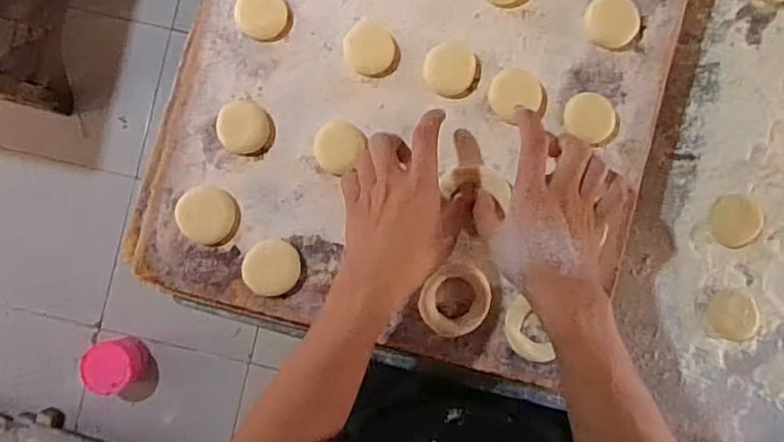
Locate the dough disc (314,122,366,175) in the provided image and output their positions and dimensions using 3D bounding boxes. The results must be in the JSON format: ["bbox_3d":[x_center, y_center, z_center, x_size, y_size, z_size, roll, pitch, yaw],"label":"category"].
[{"bbox_3d":[-0.049,-0.068,0.508,0.038,0.011,0.045,42,89,2],"label":"dough disc"}]

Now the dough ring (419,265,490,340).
[{"bbox_3d":[0.058,0.073,0.511,0.064,0.013,0.058,-45,88,0],"label":"dough ring"}]

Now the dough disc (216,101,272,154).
[{"bbox_3d":[-0.133,-0.085,0.511,0.045,0.013,0.045,0,88,1],"label":"dough disc"}]

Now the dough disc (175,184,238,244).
[{"bbox_3d":[-0.166,-0.006,0.509,0.051,0.006,0.051,0,88,1],"label":"dough disc"}]

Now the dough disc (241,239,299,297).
[{"bbox_3d":[-0.107,0.042,0.509,0.049,0.008,0.048,0,88,1],"label":"dough disc"}]

